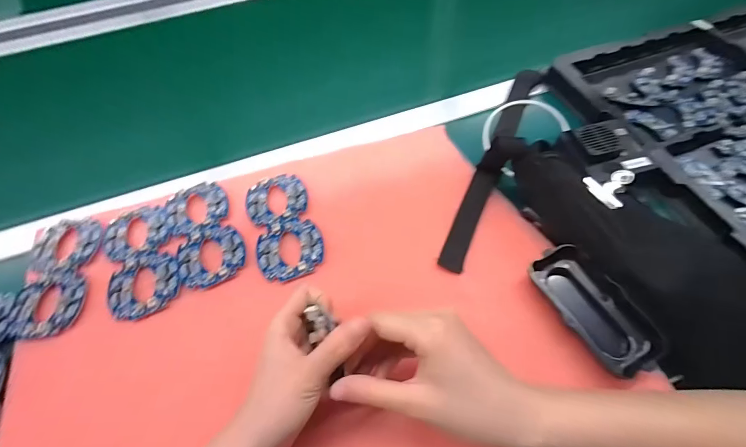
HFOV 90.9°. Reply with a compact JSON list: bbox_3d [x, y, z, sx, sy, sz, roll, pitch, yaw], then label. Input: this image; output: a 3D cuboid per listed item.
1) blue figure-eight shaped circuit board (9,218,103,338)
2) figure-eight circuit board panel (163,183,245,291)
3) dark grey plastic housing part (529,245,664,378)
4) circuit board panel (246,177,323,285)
[{"bbox_3d":[-0.314,0.050,0.366,0.069,0.011,0.127,-9,57,-3],"label":"blue figure-eight shaped circuit board"},{"bbox_3d":[-0.177,0.006,0.384,0.064,0.004,0.129,-23,59,-13],"label":"figure-eight circuit board panel"},{"bbox_3d":[0.187,0.073,0.314,0.049,0.026,0.110,-26,60,-14],"label":"dark grey plastic housing part"},{"bbox_3d":[-0.094,0.000,0.383,0.065,0.006,0.124,-17,58,-9],"label":"circuit board panel"}]

